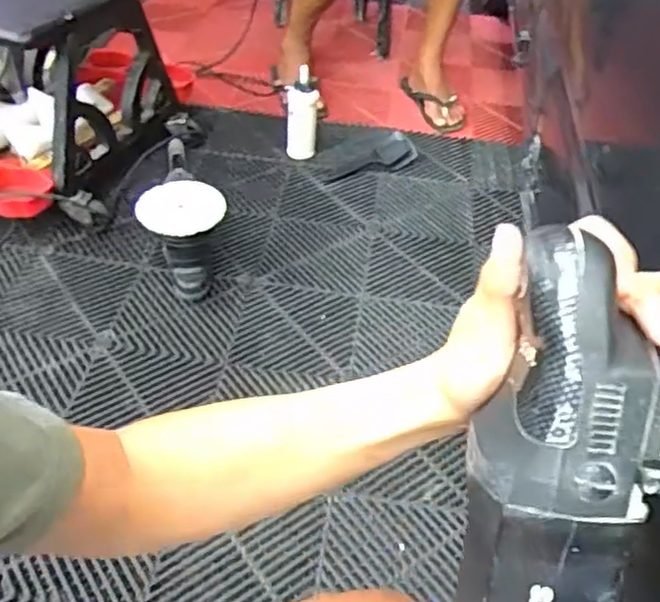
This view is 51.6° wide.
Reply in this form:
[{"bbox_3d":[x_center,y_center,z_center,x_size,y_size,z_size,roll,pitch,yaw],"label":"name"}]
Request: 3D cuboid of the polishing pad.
[{"bbox_3d":[-0.234,-0.148,1.069,0.129,0.018,0.115,-25,61,-18],"label":"polishing pad"}]

